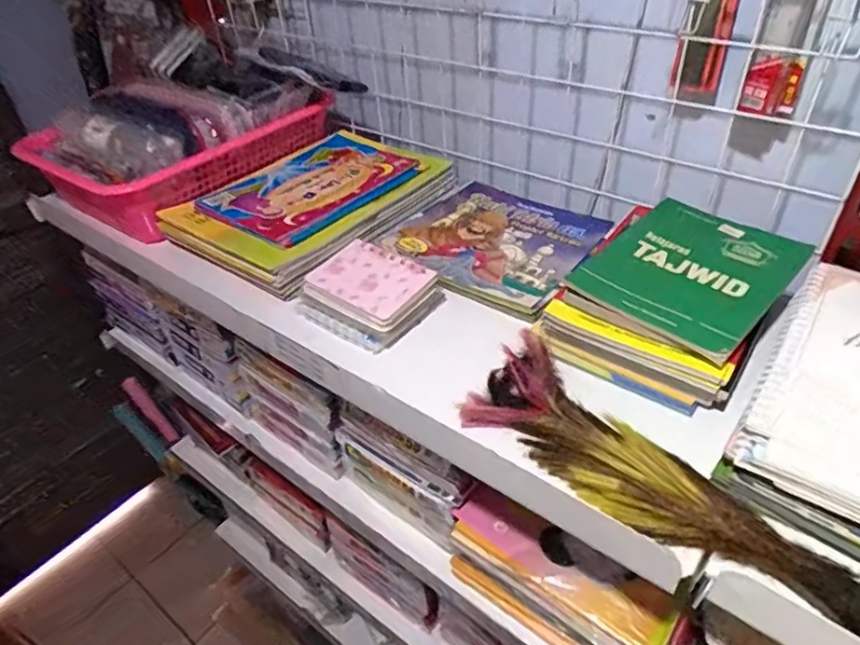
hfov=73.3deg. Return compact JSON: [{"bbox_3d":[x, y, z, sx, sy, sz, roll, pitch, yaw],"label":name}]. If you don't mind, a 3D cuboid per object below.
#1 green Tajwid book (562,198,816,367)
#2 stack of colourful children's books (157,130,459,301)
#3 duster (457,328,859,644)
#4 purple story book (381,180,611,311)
[{"bbox_3d":[0.221,-0.046,0.491,0.135,0.015,0.178,32,51,30],"label":"green Tajwid book"},{"bbox_3d":[-0.137,-0.155,0.706,0.233,0.042,0.307,28,49,33],"label":"stack of colourful children's books"},{"bbox_3d":[0.173,0.110,0.374,0.086,0.047,0.339,-34,48,-32],"label":"duster"},{"bbox_3d":[0.072,-0.094,0.638,0.193,0.012,0.196,22,45,28],"label":"purple story book"}]

